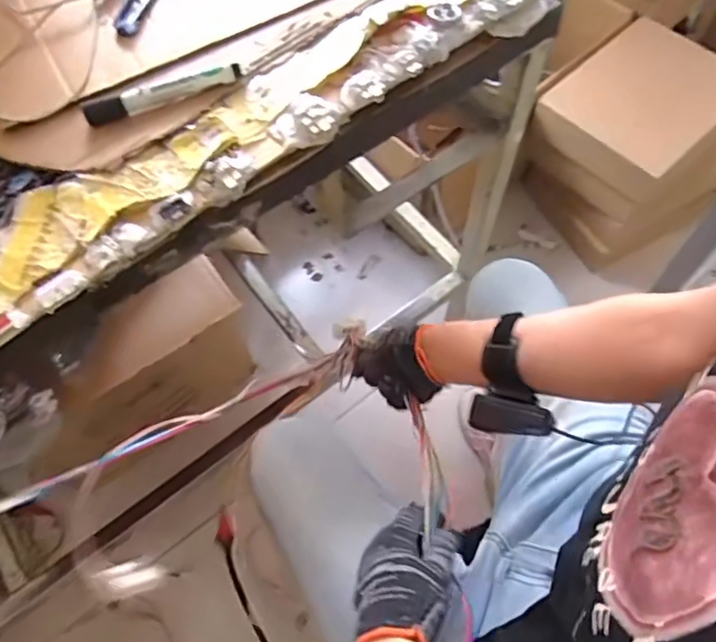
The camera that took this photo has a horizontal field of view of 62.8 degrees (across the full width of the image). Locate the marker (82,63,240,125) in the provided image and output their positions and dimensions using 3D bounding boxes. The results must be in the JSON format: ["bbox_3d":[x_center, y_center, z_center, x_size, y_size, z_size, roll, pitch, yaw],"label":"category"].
[{"bbox_3d":[-0.161,-0.188,0.486,0.129,0.017,0.015,-17,65,-5],"label":"marker"}]

